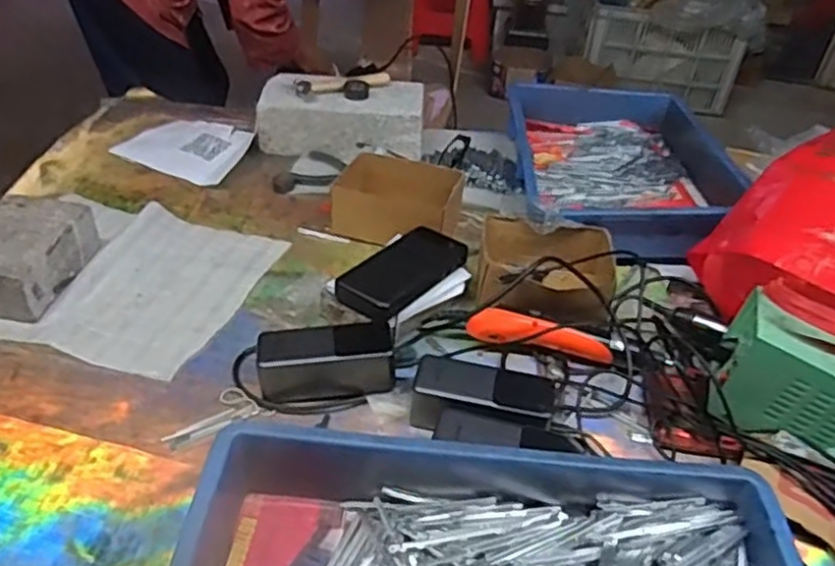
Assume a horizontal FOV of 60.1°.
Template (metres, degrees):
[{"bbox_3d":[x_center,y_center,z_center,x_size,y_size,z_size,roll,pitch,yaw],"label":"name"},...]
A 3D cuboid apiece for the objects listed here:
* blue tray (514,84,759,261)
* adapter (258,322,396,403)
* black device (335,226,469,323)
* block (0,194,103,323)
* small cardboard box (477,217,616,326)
[{"bbox_3d":[0.295,-0.174,1.061,0.299,0.084,0.444,5,38,-3],"label":"blue tray"},{"bbox_3d":[-0.089,0.078,0.714,0.128,0.055,0.056,-1,38,-10],"label":"adapter"},{"bbox_3d":[-0.016,-0.015,0.804,0.074,0.026,0.155,31,44,28],"label":"black device"},{"bbox_3d":[-0.440,-0.032,0.806,0.102,0.060,0.156,9,38,3],"label":"block"},{"bbox_3d":[0.144,-0.017,0.826,0.152,0.078,0.142,10,38,5],"label":"small cardboard box"}]

